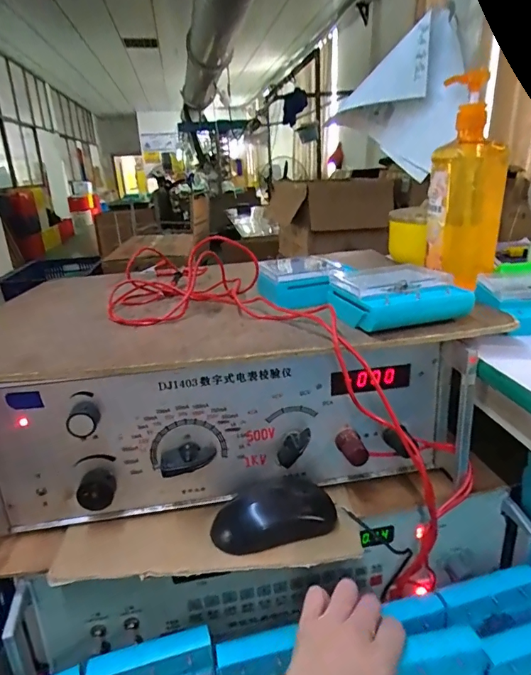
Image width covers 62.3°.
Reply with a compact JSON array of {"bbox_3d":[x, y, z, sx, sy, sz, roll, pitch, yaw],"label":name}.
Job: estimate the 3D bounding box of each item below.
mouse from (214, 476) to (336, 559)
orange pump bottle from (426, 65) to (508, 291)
[{"bbox_3d":[0.004,0.157,0.404,0.105,0.038,0.062,-9,21,-16],"label":"mouse"},{"bbox_3d":[0.252,-0.188,0.560,0.092,0.258,0.058,-3,27,2],"label":"orange pump bottle"}]

